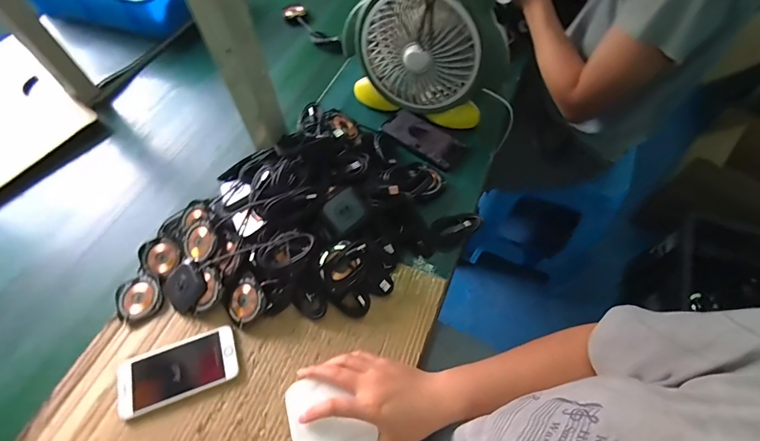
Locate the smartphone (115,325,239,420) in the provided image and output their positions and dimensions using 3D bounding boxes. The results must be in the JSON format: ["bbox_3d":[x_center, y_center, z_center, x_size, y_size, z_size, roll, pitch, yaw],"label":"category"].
[{"bbox_3d":[-0.243,0.180,0.441,0.134,0.009,0.068,-18,61,-11],"label":"smartphone"}]

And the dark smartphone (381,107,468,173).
[{"bbox_3d":[0.078,-0.145,0.629,0.144,0.006,0.073,37,66,21],"label":"dark smartphone"}]

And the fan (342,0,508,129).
[{"bbox_3d":[0.068,-0.278,0.555,0.246,0.303,0.074,12,60,8],"label":"fan"}]

